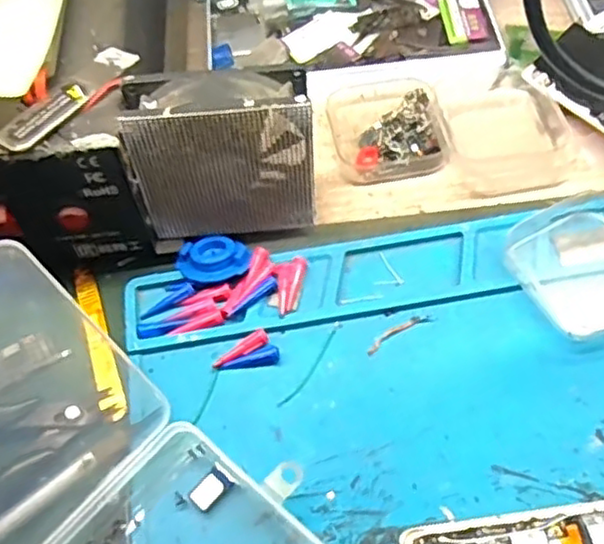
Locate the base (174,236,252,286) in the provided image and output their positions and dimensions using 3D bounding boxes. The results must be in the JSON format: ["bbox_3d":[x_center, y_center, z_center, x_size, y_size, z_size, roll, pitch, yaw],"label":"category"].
[{"bbox_3d":[-0.043,-0.006,0.332,0.035,0.007,0.026,-14,58,-4],"label":"base"}]

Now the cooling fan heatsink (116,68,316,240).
[{"bbox_3d":[-0.034,-0.050,0.317,0.079,0.083,0.034,-6,58,1],"label":"cooling fan heatsink"}]

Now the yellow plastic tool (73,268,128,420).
[{"bbox_3d":[-0.096,0.031,0.321,0.011,0.005,0.083,-19,59,-7],"label":"yellow plastic tool"}]

